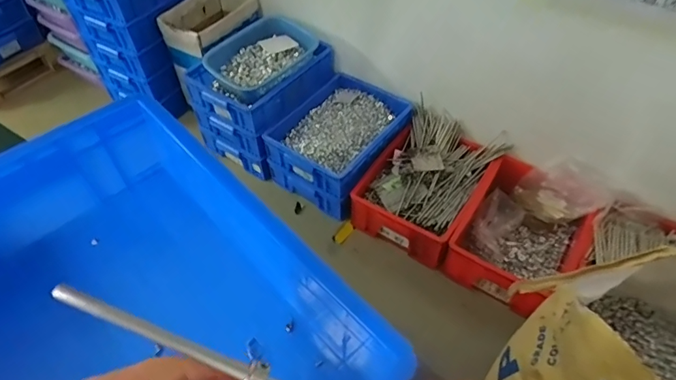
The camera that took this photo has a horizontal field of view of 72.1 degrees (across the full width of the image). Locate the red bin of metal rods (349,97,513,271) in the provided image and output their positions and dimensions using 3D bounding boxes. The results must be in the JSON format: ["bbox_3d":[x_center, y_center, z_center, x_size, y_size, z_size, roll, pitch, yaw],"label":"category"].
[{"bbox_3d":[0.289,-0.037,1.479,0.340,0.151,0.512,25,54,21],"label":"red bin of metal rods"}]

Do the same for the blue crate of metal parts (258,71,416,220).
[{"bbox_3d":[0.014,-0.176,1.575,0.334,0.166,0.466,26,54,21],"label":"blue crate of metal parts"}]

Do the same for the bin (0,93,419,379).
[{"bbox_3d":[-0.188,0.112,0.383,0.303,0.113,0.399,-34,57,-25],"label":"bin"}]

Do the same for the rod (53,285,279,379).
[{"bbox_3d":[-0.059,0.098,0.256,0.201,0.005,0.008,26,52,-4],"label":"rod"}]

